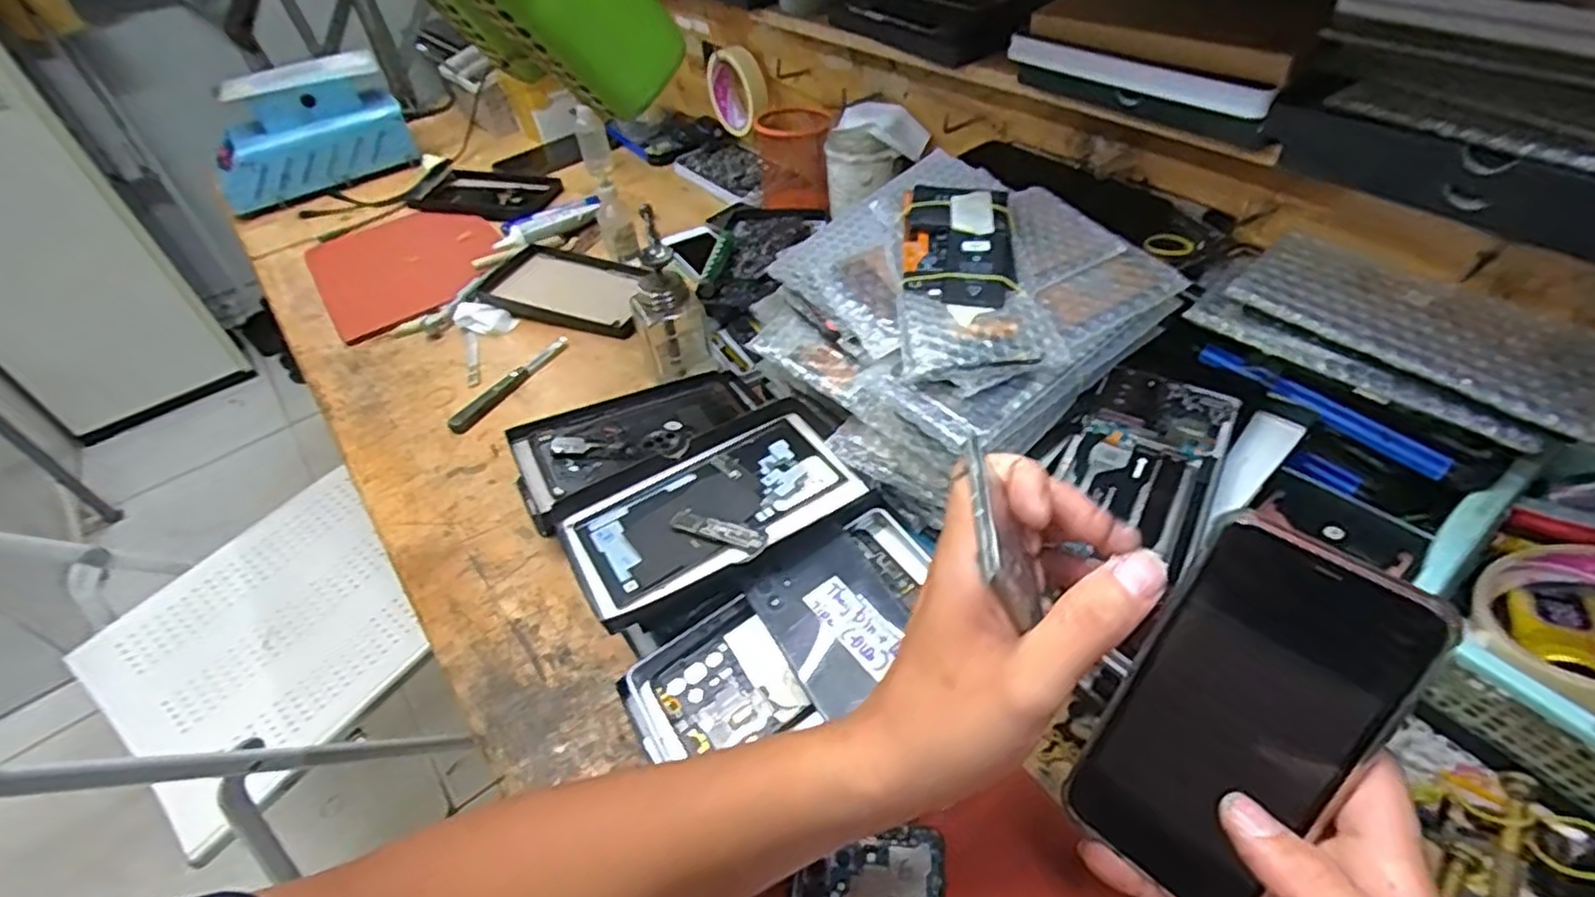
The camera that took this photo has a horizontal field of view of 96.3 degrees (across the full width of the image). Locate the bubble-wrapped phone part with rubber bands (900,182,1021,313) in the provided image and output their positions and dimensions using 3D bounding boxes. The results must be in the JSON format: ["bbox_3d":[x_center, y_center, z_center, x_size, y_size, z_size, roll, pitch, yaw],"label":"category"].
[{"bbox_3d":[0.095,-0.119,0.419,0.064,0.011,0.092,-1,62,10],"label":"bubble-wrapped phone part with rubber bands"}]

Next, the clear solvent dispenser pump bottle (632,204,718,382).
[{"bbox_3d":[-0.105,-0.101,0.593,0.052,0.091,0.053,-24,47,-16],"label":"clear solvent dispenser pump bottle"}]

